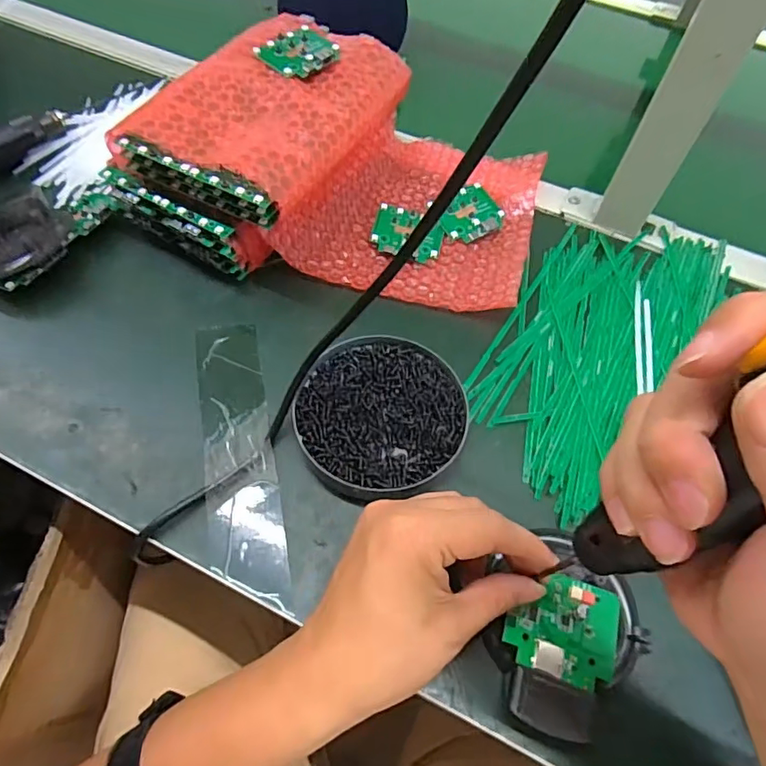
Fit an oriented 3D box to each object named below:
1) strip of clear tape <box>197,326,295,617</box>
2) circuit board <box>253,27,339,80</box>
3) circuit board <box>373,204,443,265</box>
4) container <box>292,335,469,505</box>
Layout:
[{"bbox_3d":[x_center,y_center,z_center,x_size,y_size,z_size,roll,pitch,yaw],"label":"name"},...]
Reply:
[{"bbox_3d":[-0.095,0.042,0.343,0.044,0.006,0.202,-11,60,-8],"label":"strip of clear tape"},{"bbox_3d":[-0.066,-0.265,0.418,0.051,0.005,0.059,41,65,19],"label":"circuit board"},{"bbox_3d":[0.022,-0.129,0.445,0.058,0.009,0.055,7,59,2],"label":"circuit board"},{"bbox_3d":[-0.002,0.019,0.351,0.110,0.020,0.117,1,59,-2],"label":"container"}]

